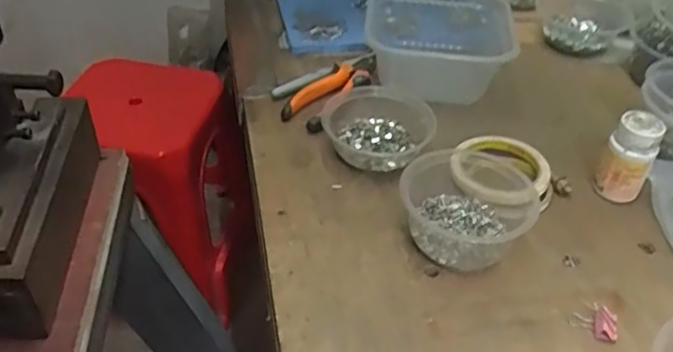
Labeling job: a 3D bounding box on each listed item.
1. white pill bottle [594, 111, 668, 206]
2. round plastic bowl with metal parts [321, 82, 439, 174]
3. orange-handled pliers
[{"bbox_3d":[0.282,-0.019,0.600,0.041,0.076,0.041,-31,50,-33],"label":"white pill bottle"},{"bbox_3d":[0.043,-0.052,0.662,0.114,0.040,0.118,1,41,2],"label":"round plastic bowl with metal parts"},{"bbox_3d":[-0.014,-0.112,0.741,0.151,0.023,0.052,-27,48,-27],"label":"orange-handled pliers"}]

